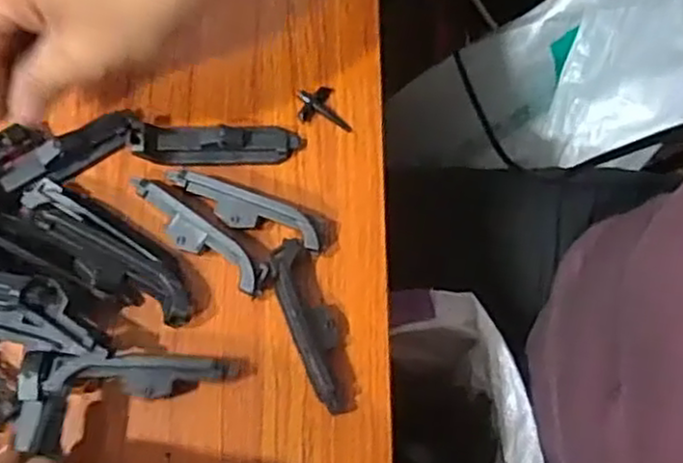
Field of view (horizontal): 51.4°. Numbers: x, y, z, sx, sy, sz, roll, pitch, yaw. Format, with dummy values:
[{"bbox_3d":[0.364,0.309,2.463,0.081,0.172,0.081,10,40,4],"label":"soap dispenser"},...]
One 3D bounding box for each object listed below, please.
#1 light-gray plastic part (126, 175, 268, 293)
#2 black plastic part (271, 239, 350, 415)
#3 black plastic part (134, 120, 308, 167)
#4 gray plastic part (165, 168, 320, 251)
[{"bbox_3d":[-0.062,0.002,0.311,0.071,0.018,0.019,36,76,8],"label":"light-gray plastic part"},{"bbox_3d":[-0.012,0.039,0.303,0.020,0.018,0.075,-20,76,-8],"label":"black plastic part"},{"bbox_3d":[-0.057,-0.041,0.326,0.075,0.013,0.019,0,74,-2],"label":"black plastic part"},{"bbox_3d":[-0.043,-0.009,0.316,0.072,0.018,0.015,20,74,3],"label":"gray plastic part"}]

